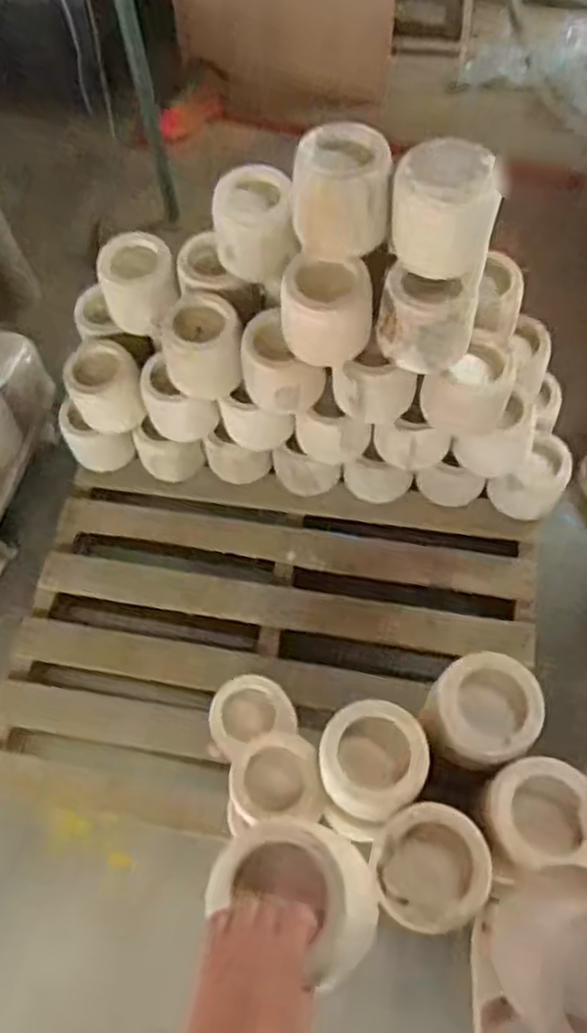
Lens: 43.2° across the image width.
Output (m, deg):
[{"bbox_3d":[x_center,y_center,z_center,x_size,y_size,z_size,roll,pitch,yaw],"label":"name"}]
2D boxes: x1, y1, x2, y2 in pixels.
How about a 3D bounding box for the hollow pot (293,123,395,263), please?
[{"bbox_3d":[0.065,-0.438,1.000,0.128,0.124,0.125,-1,64,3],"label":"hollow pot"}]

